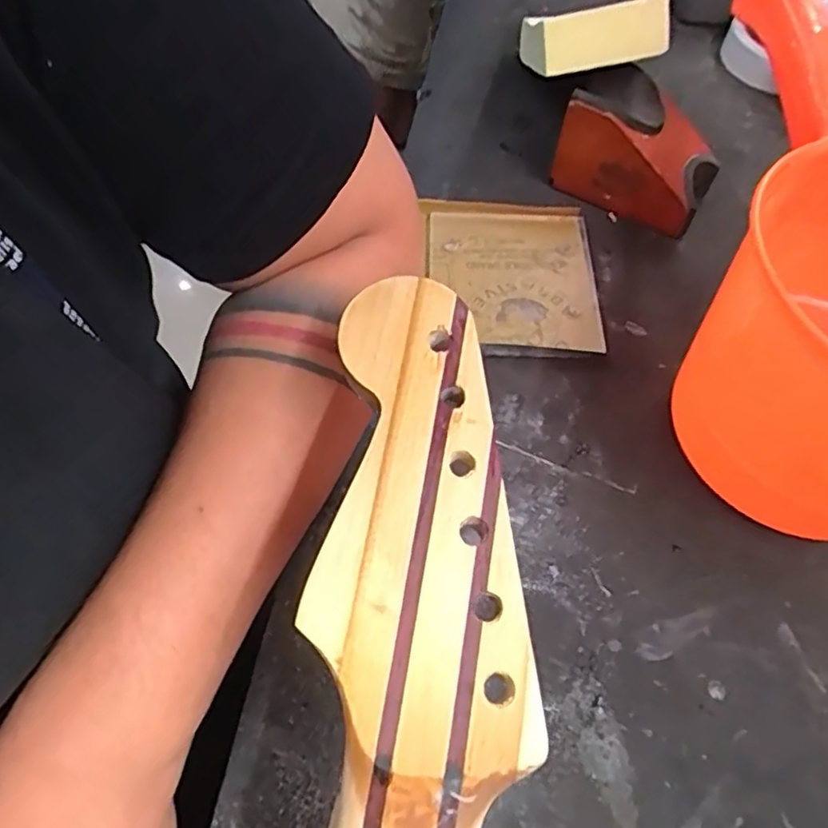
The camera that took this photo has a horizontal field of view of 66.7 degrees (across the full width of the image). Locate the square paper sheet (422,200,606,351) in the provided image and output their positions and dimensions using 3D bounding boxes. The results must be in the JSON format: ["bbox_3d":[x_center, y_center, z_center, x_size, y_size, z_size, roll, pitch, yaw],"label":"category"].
[{"bbox_3d":[0.060,-0.085,0.388,0.103,0.013,0.117,1,58,0],"label":"square paper sheet"}]

